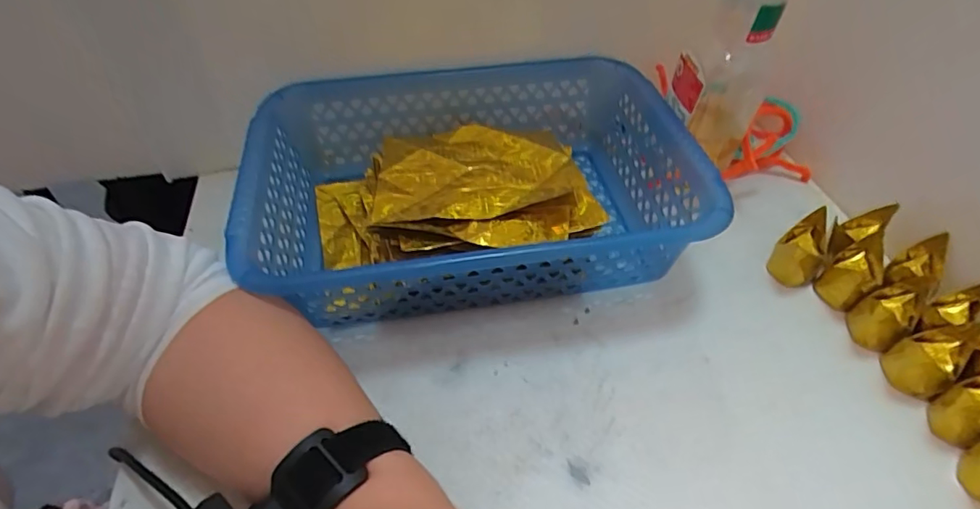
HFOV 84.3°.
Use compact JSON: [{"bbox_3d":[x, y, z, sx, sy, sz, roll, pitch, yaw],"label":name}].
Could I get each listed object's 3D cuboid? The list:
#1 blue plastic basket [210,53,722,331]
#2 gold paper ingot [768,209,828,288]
[{"bbox_3d":[-0.012,-0.050,0.432,0.316,0.097,0.219,-8,46,-5],"label":"blue plastic basket"},{"bbox_3d":[0.241,-0.004,0.420,0.033,0.041,0.050,25,52,24],"label":"gold paper ingot"}]

